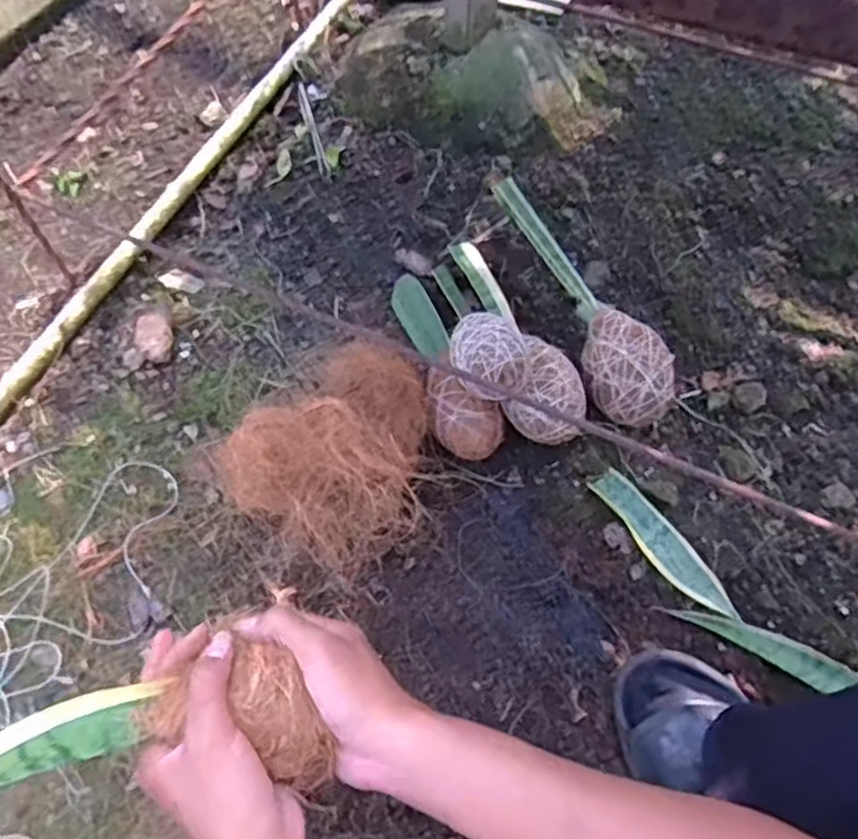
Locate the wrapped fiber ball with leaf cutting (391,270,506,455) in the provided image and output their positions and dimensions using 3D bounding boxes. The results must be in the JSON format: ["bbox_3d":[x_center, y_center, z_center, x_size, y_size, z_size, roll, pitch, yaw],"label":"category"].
[{"bbox_3d":[0.015,-0.058,0.723,0.061,0.071,0.214,-16,62,-7],"label":"wrapped fiber ball with leaf cutting"}]

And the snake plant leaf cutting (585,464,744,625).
[{"bbox_3d":[0.209,0.111,0.651,0.036,0.013,0.158,-33,66,-15],"label":"snake plant leaf cutting"}]

